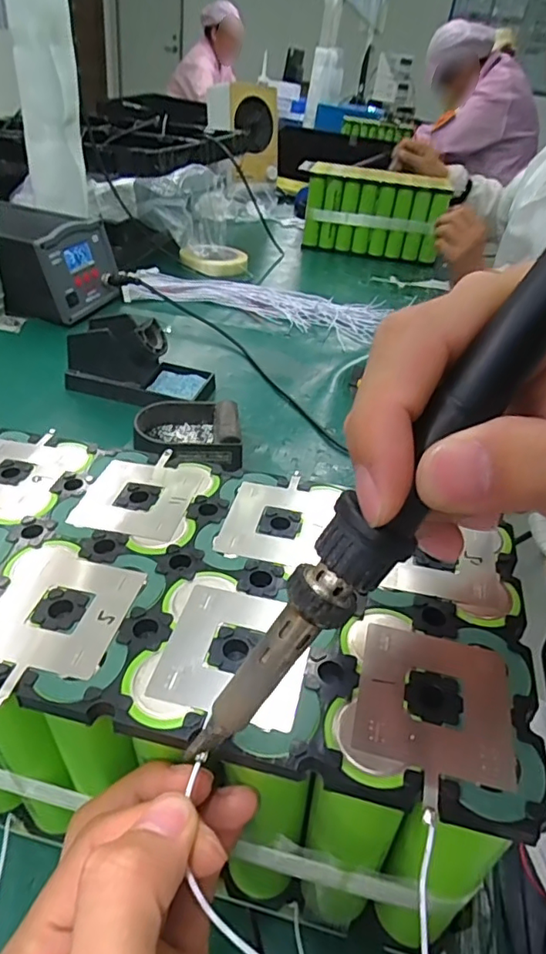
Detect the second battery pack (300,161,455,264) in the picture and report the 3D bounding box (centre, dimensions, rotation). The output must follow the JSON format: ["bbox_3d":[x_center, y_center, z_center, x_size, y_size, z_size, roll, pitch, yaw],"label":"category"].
[{"bbox_3d":[0.196,-0.529,1.100,0.289,0.140,0.094,14,39,8],"label":"second battery pack"}]

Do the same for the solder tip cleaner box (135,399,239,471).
[{"bbox_3d":[-0.082,-0.042,0.521,0.094,0.034,0.089,-1,39,-12],"label":"solder tip cleaner box"}]

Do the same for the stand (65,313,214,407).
[{"bbox_3d":[-0.142,-0.126,0.590,0.150,0.071,0.075,11,38,4],"label":"stand"}]

